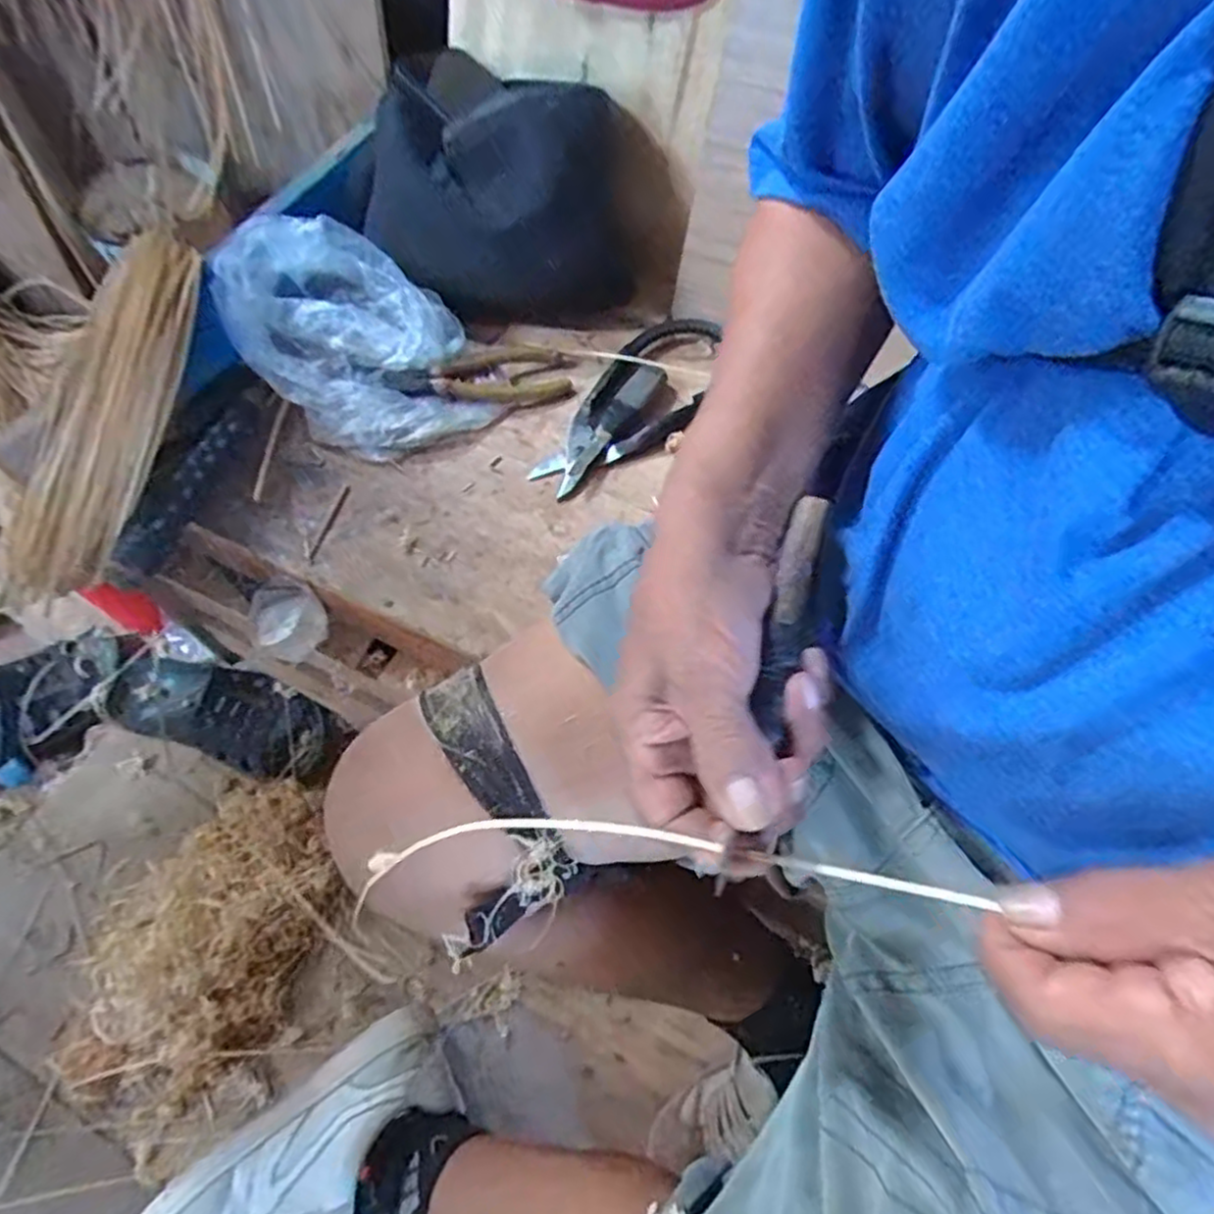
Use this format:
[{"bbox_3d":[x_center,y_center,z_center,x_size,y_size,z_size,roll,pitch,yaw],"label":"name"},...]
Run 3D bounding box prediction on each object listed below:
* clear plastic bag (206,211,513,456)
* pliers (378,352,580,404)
[{"bbox_3d":[-0.199,-0.209,0.556,0.159,0.102,0.179,-27,65,-15],"label":"clear plastic bag"},{"bbox_3d":[-0.105,-0.188,0.581,0.150,0.014,0.050,-10,58,-24],"label":"pliers"}]

